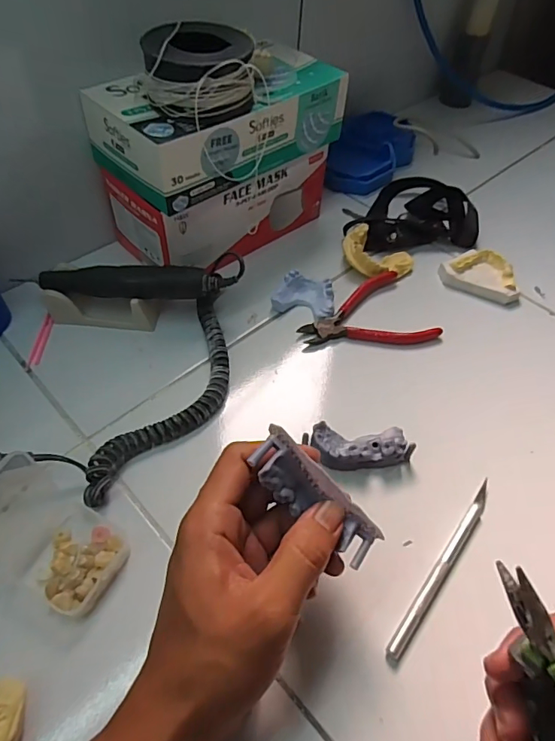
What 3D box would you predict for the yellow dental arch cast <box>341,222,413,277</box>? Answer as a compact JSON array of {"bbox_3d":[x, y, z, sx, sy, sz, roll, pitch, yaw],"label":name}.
[{"bbox_3d":[0.098,-0.117,0.494,0.073,0.023,0.056,24,54,15],"label":"yellow dental arch cast"}]

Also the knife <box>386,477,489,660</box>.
[{"bbox_3d":[0.109,0.124,0.315,0.010,0.008,0.136,34,57,22],"label":"knife"}]

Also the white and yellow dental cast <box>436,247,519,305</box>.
[{"bbox_3d":[0.206,-0.099,0.491,0.076,0.024,0.046,20,53,12],"label":"white and yellow dental cast"}]

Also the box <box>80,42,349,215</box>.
[{"bbox_3d":[-0.048,-0.224,0.436,0.113,0.064,0.206,38,58,24],"label":"box"}]

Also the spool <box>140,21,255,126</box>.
[{"bbox_3d":[-0.060,-0.229,0.374,0.080,0.046,0.075,-8,52,-10],"label":"spool"}]

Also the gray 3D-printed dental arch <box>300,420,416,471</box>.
[{"bbox_3d":[0.059,0.057,0.357,0.080,0.024,0.029,0,51,-4],"label":"gray 3D-printed dental arch"}]

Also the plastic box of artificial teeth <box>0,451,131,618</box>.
[{"bbox_3d":[-0.133,0.100,0.288,0.074,0.059,0.059,27,54,17],"label":"plastic box of artificial teeth"}]

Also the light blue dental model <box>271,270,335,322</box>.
[{"bbox_3d":[0.028,-0.071,0.457,0.055,0.020,0.040,16,52,9],"label":"light blue dental model"}]

